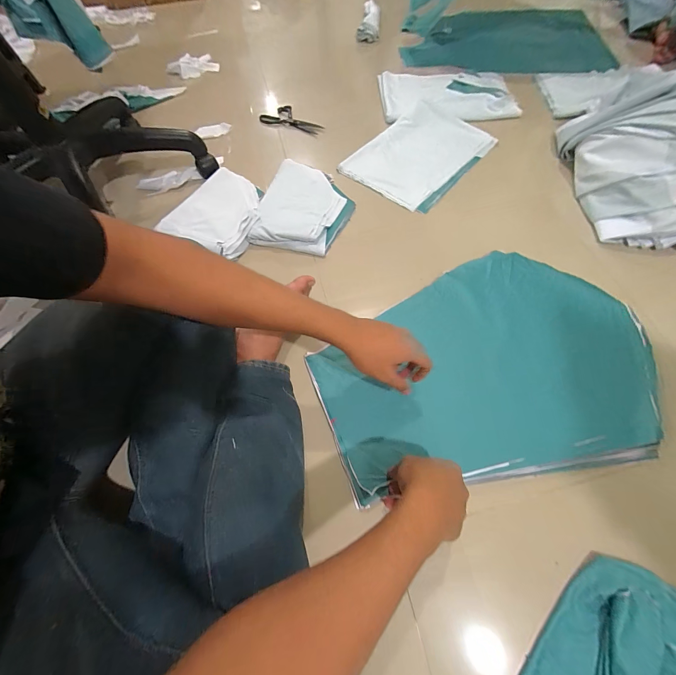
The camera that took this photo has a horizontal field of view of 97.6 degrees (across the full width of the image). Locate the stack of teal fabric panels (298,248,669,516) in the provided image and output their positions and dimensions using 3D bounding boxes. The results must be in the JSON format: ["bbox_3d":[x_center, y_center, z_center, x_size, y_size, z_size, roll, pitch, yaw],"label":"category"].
[{"bbox_3d":[0.248,0.040,0.535,0.568,0.034,0.390,-9,63,-2],"label":"stack of teal fabric panels"}]

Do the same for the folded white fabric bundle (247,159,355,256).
[{"bbox_3d":[-0.080,-0.344,0.749,0.231,0.034,0.310,11,64,9],"label":"folded white fabric bundle"}]

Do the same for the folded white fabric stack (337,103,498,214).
[{"bbox_3d":[0.233,-0.521,0.837,0.283,0.020,0.398,38,71,20],"label":"folded white fabric stack"}]

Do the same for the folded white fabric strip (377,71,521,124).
[{"bbox_3d":[0.348,-0.802,0.967,0.407,0.032,0.301,-2,63,2],"label":"folded white fabric strip"}]

